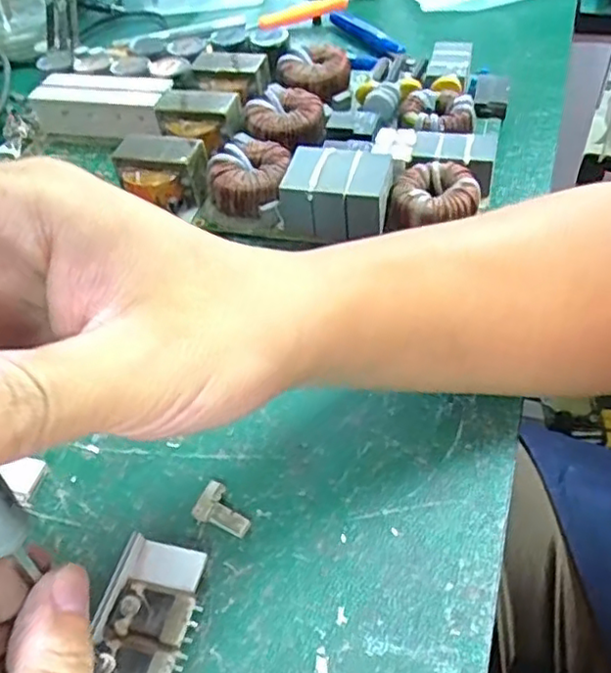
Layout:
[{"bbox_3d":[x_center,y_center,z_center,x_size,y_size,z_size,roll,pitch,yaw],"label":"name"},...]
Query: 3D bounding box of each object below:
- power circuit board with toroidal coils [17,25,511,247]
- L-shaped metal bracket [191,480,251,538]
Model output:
[{"bbox_3d":[-0.032,-0.153,0.446,0.313,0.041,0.206,10,51,14],"label":"power circuit board with toroidal coils"},{"bbox_3d":[-0.033,0.071,0.271,0.025,0.005,0.017,16,53,18],"label":"L-shaped metal bracket"}]

